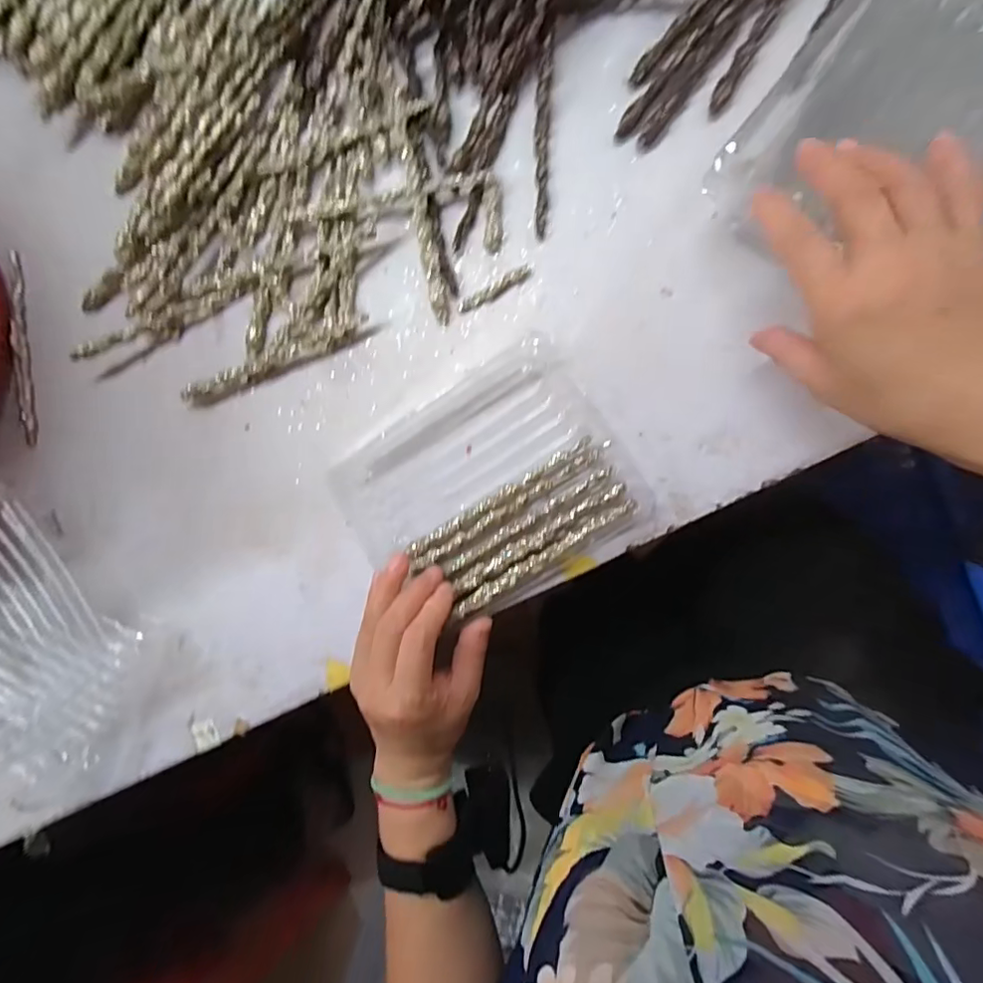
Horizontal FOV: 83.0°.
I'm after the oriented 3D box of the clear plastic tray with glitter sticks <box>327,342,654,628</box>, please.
[{"bbox_3d":[-0.006,-0.002,0.382,0.186,0.022,0.149,-32,85,7],"label":"clear plastic tray with glitter sticks"}]

